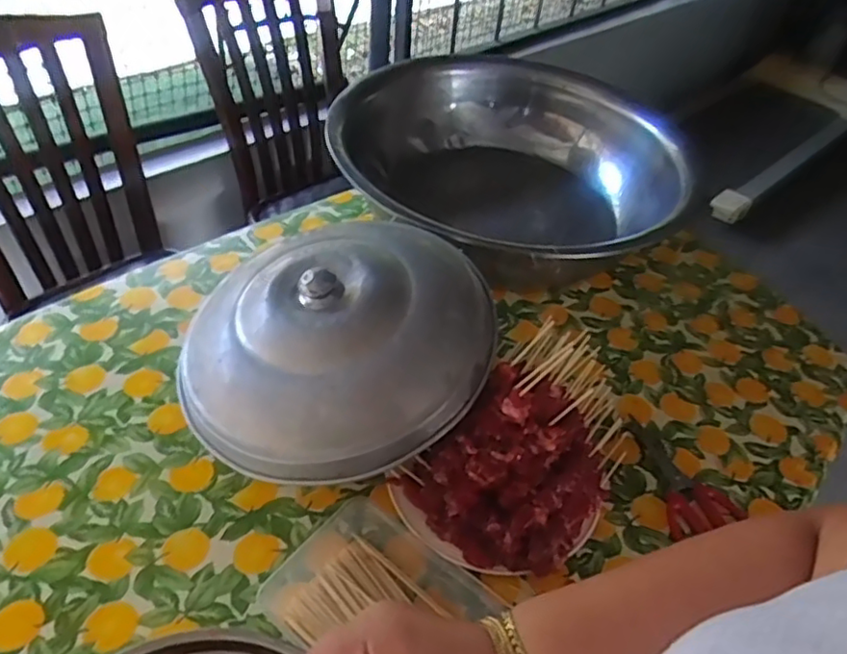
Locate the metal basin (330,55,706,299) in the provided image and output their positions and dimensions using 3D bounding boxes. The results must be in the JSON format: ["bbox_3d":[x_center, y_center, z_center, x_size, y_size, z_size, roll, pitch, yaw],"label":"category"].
[{"bbox_3d":[0.146,-0.243,1.119,0.578,0.205,0.578,4,46,-4],"label":"metal basin"}]

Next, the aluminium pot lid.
[{"bbox_3d":[-0.089,0.010,0.706,0.339,0.116,0.289,-14,50,-19],"label":"aluminium pot lid"}]

